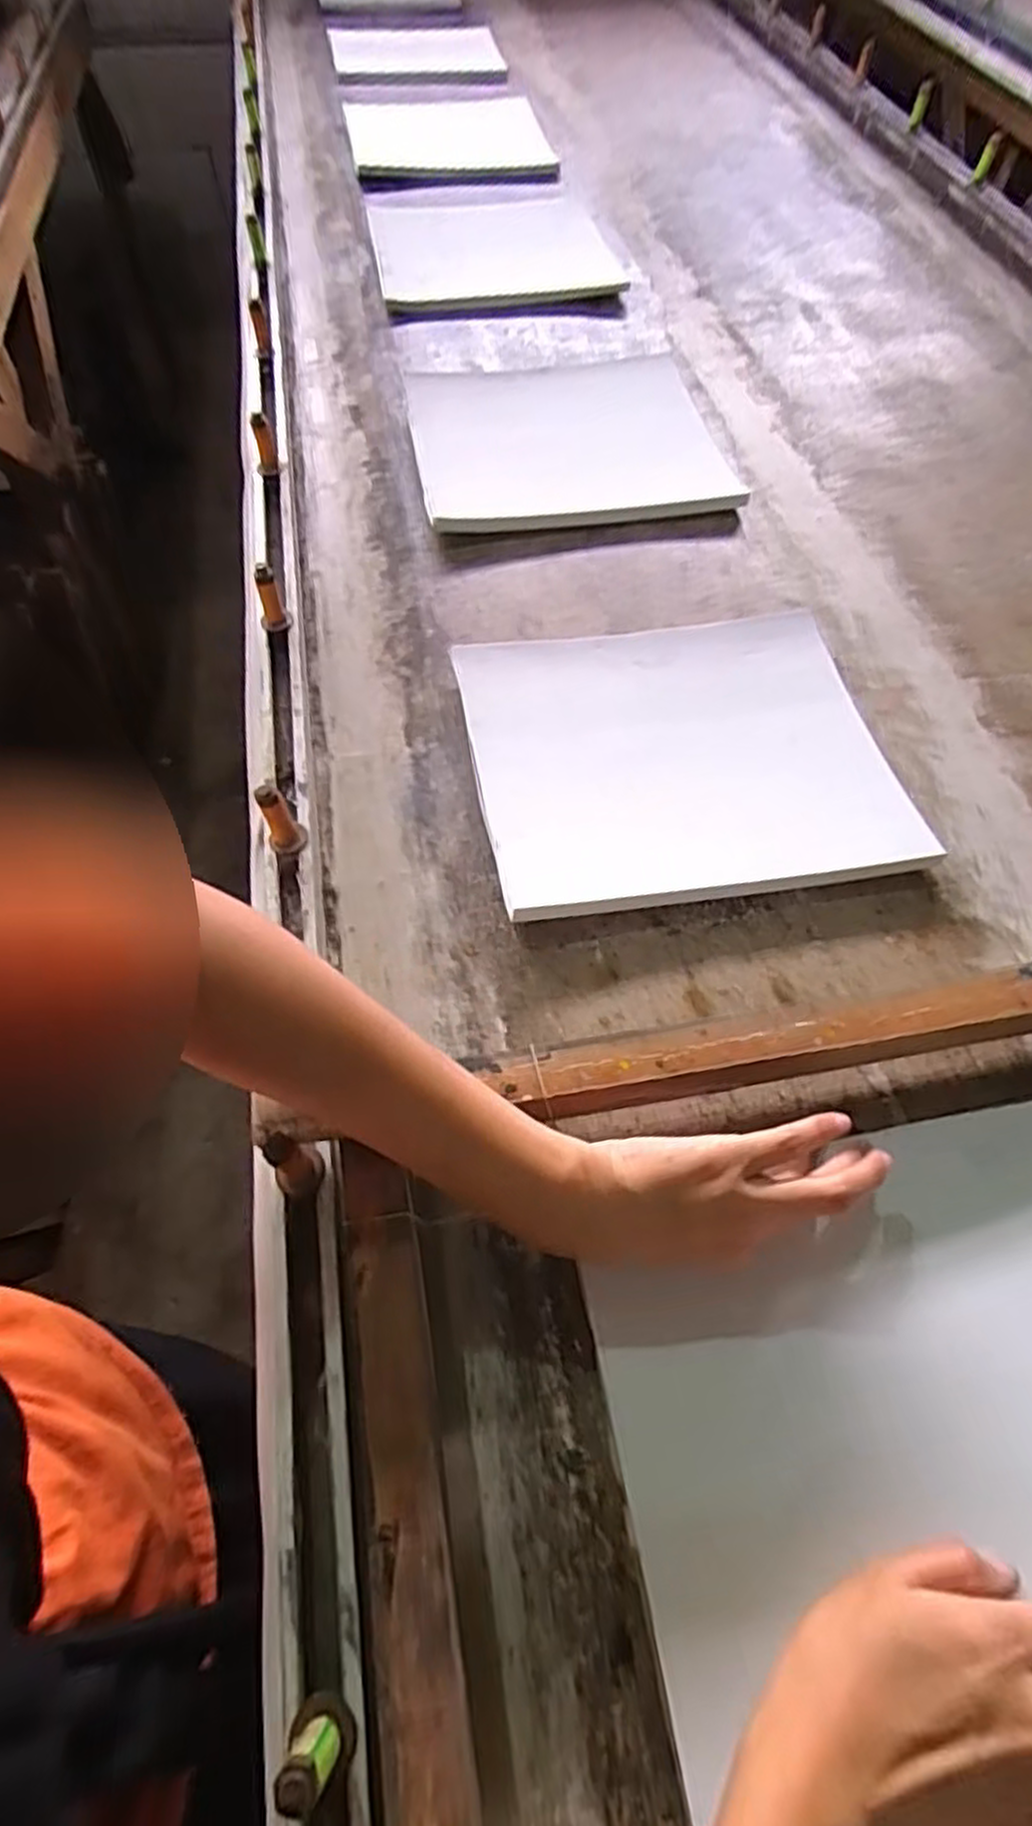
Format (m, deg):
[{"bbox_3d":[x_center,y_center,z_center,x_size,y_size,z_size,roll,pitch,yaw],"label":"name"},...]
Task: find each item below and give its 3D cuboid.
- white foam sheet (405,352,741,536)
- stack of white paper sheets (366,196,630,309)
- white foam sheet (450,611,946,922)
[{"bbox_3d":[0.046,-0.437,0.738,0.276,0.016,0.257,-11,59,-8],"label":"white foam sheet"},{"bbox_3d":[-0.027,-0.789,0.946,0.271,0.026,0.283,-8,59,-7],"label":"stack of white paper sheets"},{"bbox_3d":[0.105,-0.107,0.535,0.263,0.022,0.228,-9,59,-7],"label":"white foam sheet"}]

